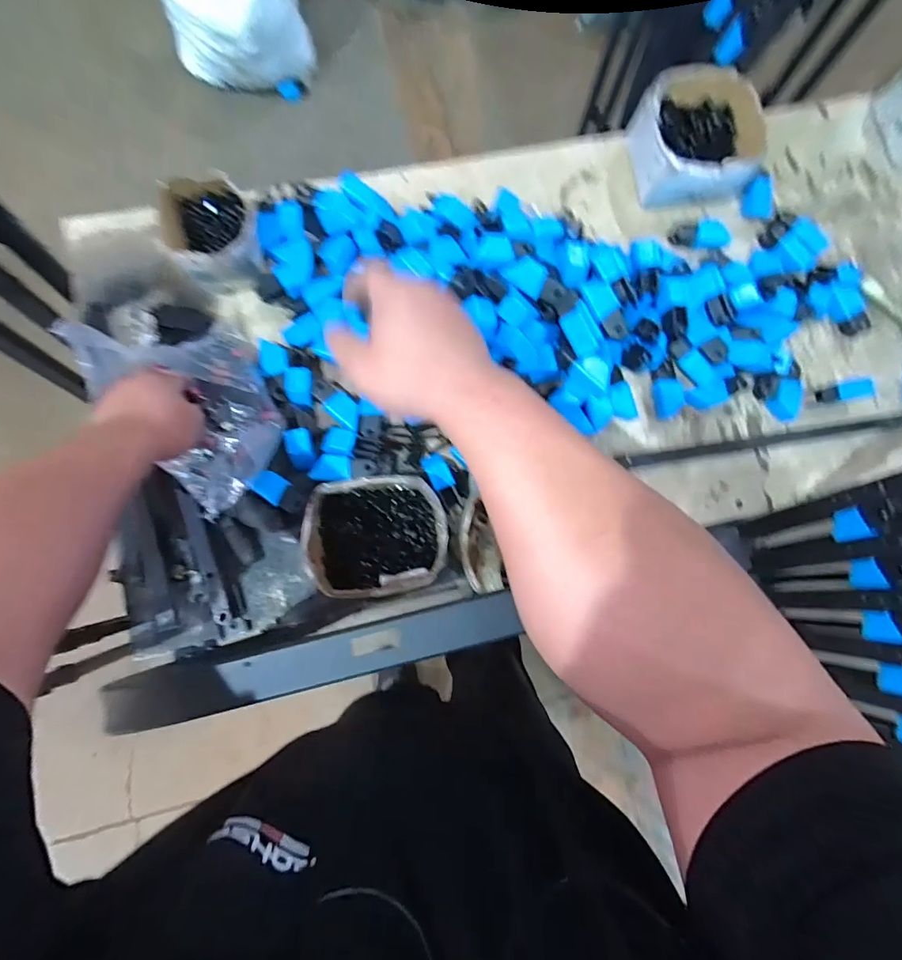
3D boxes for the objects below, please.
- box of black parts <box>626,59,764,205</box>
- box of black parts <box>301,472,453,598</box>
[{"bbox_3d":[0.369,-0.514,0.678,0.181,0.068,0.179,-15,84,-5],"label":"box of black parts"},{"bbox_3d":[-0.091,0.073,0.564,0.169,0.075,0.145,-9,84,-5],"label":"box of black parts"}]

